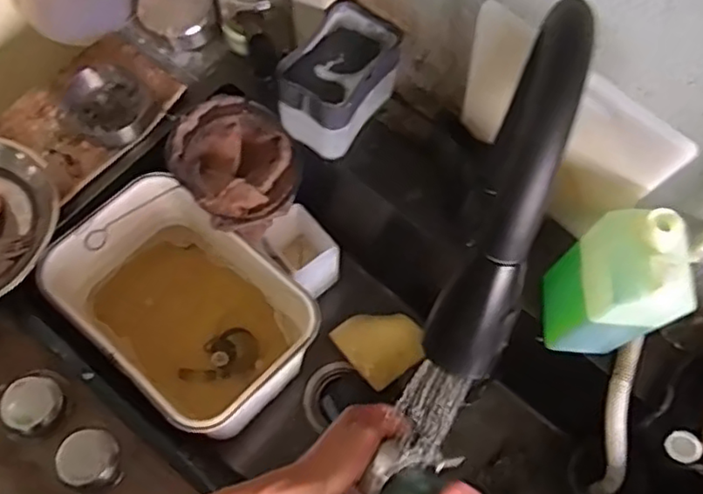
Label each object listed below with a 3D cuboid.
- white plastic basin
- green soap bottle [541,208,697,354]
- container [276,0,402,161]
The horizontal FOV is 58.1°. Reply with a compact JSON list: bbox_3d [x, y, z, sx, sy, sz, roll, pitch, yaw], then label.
[{"bbox_3d":[-0.196,0.081,0.771,0.281,0.201,0.189,41,71,14],"label":"white plastic basin"},{"bbox_3d":[0.247,0.037,0.590,0.072,0.193,0.083,4,67,-1],"label":"green soap bottle"},{"bbox_3d":[-0.013,-0.189,0.717,0.091,0.087,0.149,30,69,10],"label":"container"}]

